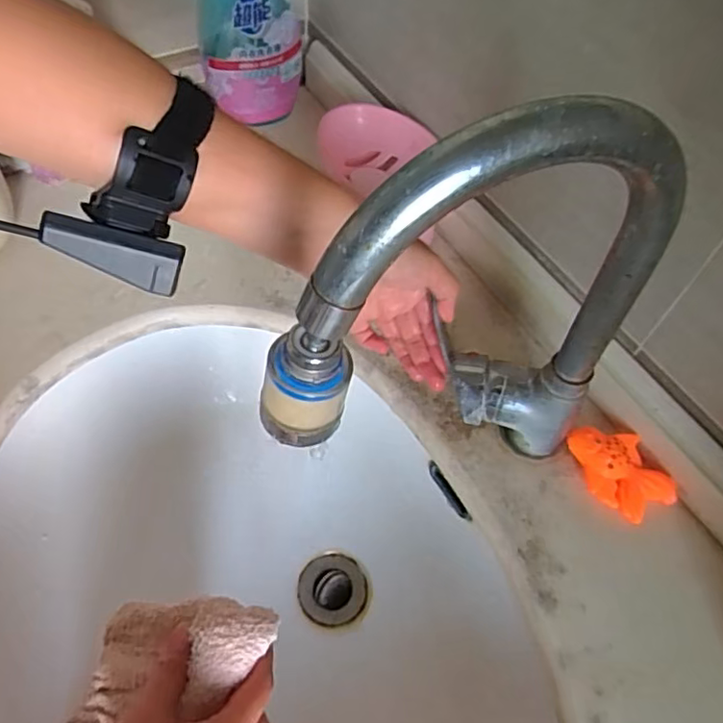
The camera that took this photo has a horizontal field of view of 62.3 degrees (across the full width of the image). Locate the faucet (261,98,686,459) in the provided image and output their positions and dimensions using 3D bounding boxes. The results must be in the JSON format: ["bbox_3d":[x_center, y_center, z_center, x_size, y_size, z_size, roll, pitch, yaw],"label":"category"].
[{"bbox_3d":[0.043,-0.009,0.321,0.196,0.289,0.064,-16,59,-13],"label":"faucet"}]

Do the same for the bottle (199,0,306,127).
[{"bbox_3d":[-0.106,-0.357,0.539,0.095,0.285,0.060,-6,57,-7],"label":"bottle"}]

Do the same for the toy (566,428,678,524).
[{"bbox_3d":[0.185,0.077,0.428,0.051,0.024,0.071,-26,62,-19],"label":"toy"}]

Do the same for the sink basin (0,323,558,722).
[{"bbox_3d":[-0.062,0.189,0.453,0.308,0.145,0.471,-20,60,-16],"label":"sink basin"}]

